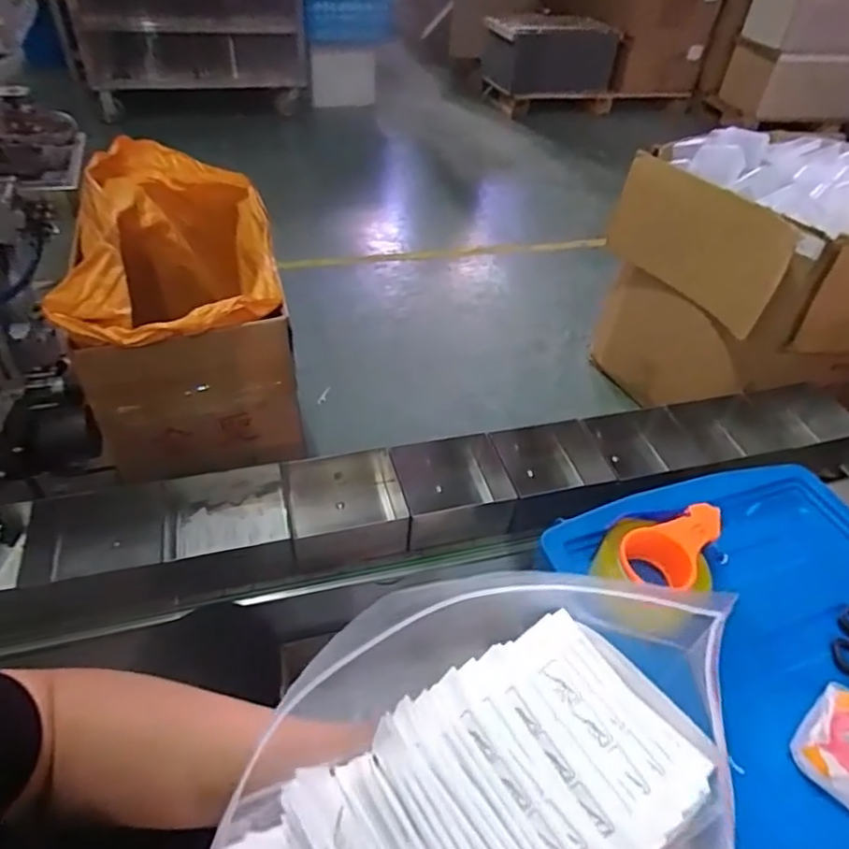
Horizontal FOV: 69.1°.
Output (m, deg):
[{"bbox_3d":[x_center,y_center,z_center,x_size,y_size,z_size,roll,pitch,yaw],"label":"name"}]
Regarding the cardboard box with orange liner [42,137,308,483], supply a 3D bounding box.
[{"bbox_3d":[-0.360,-0.207,0.955,0.252,0.278,0.514,-9,45,-14],"label":"cardboard box with orange liner"}]

